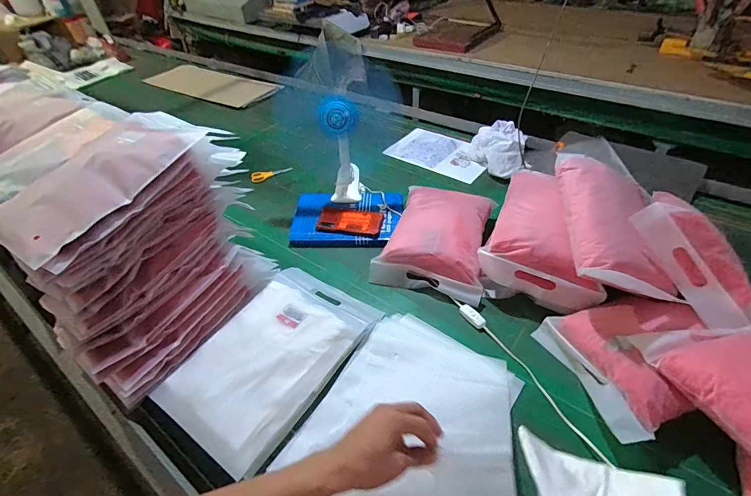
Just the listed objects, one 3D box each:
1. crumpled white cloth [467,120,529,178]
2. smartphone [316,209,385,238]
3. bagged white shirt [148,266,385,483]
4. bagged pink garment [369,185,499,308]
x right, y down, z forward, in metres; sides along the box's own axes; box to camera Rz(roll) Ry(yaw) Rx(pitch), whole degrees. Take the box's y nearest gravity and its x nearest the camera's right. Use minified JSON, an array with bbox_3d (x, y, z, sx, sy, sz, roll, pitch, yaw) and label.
[{"bbox_3d":[0.367,-0.302,1.129,0.164,0.076,0.245,14,46,18],"label":"crumpled white cloth"},{"bbox_3d":[-0.061,-0.065,0.922,0.157,0.012,0.079,6,49,11],"label":"smartphone"},{"bbox_3d":[-0.180,0.181,0.665,0.225,0.038,0.350,24,50,27],"label":"bagged white shirt"},{"bbox_3d":[0.143,-0.028,0.845,0.222,0.082,0.283,12,46,16],"label":"bagged pink garment"}]

